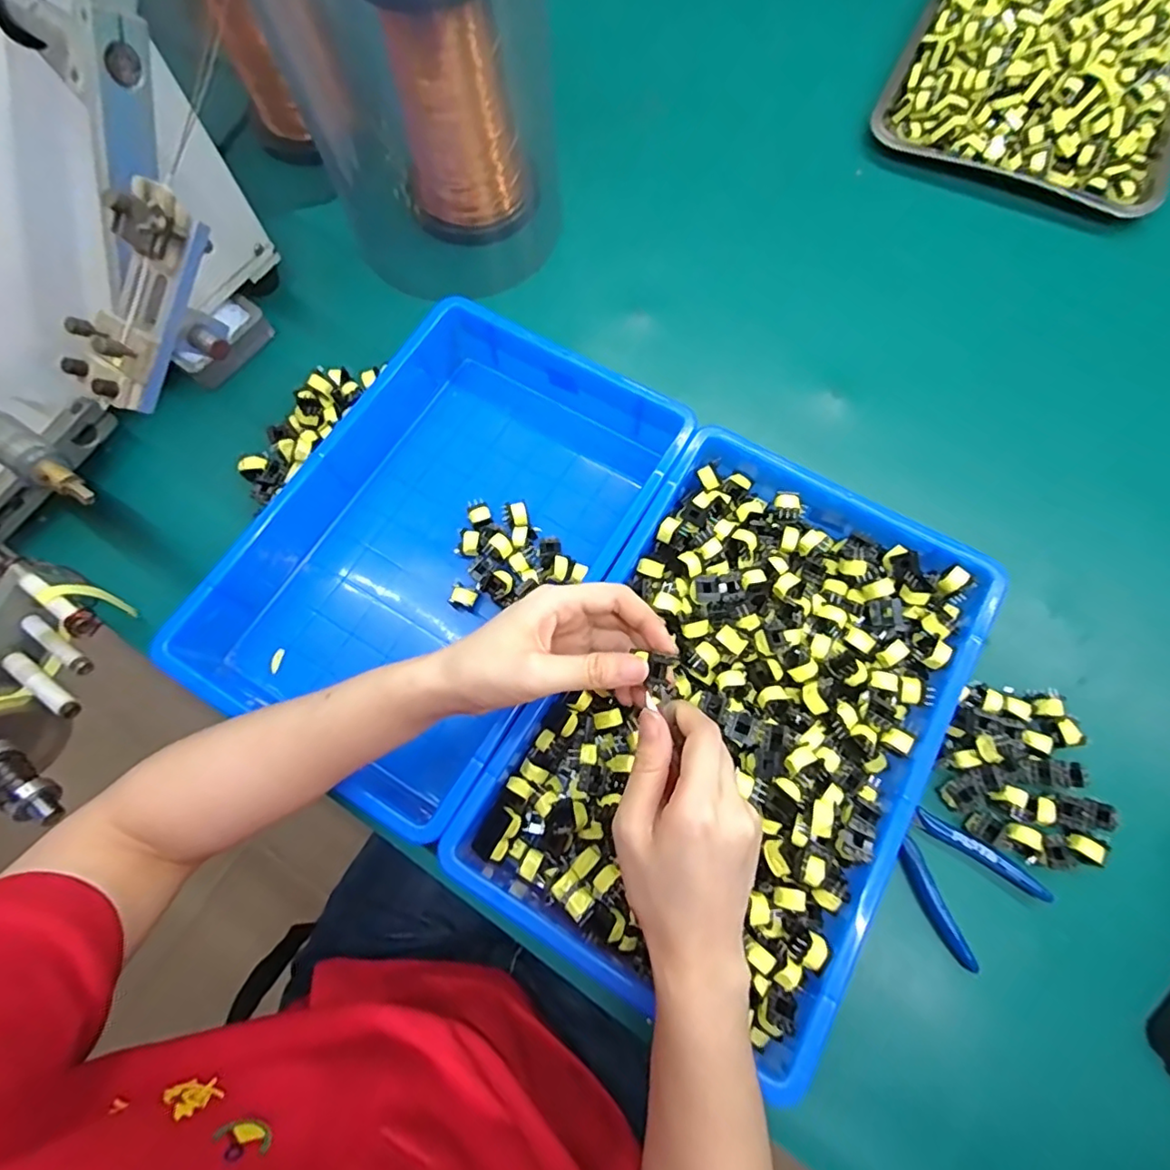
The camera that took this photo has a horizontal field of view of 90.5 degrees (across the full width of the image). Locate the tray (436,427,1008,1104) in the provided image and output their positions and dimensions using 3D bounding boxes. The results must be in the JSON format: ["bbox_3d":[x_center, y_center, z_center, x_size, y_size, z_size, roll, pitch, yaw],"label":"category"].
[{"bbox_3d":[0.106,0.085,0.409,0.241,0.069,0.375,30,76,10],"label":"tray"}]

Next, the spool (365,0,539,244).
[{"bbox_3d":[-0.116,-0.439,0.516,0.116,0.196,0.121,-5,73,1],"label":"spool"}]

